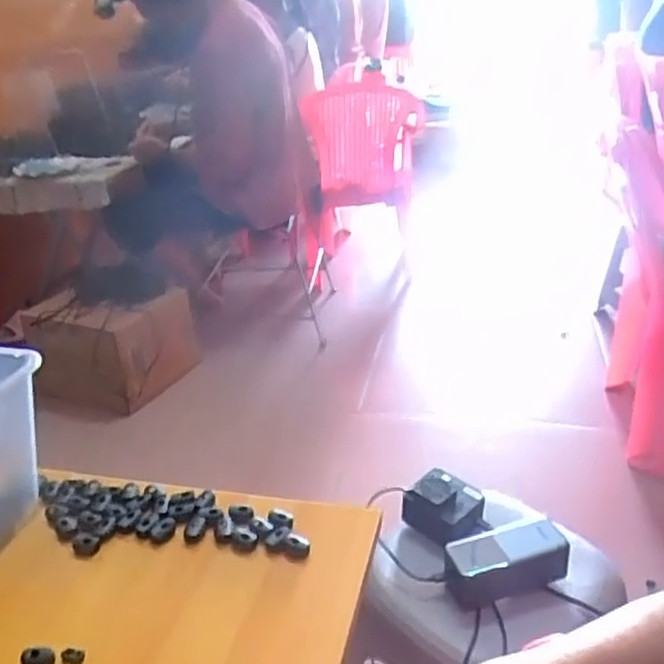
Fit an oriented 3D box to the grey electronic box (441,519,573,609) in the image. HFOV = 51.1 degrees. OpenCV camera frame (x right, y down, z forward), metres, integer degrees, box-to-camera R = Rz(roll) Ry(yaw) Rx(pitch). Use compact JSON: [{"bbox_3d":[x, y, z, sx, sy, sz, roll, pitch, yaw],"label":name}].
[{"bbox_3d":[0.192,0.255,0.779,0.131,0.057,0.057,-8,26,-8],"label":"grey electronic box"}]

